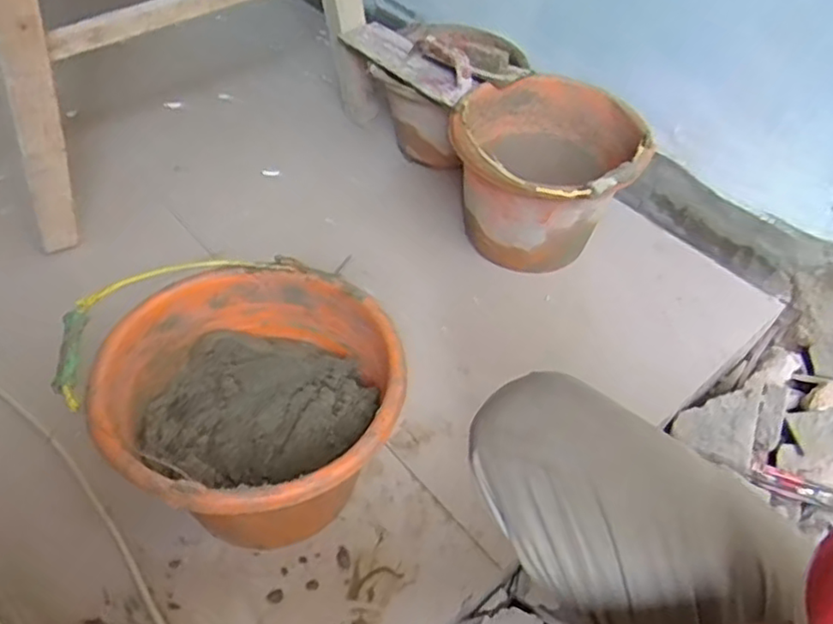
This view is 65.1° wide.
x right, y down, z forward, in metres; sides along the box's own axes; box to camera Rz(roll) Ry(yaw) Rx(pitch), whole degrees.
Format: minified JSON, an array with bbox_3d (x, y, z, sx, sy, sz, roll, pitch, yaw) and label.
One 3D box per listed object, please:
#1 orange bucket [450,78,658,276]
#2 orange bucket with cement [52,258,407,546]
[{"bbox_3d":[0.172,-0.178,0.945,0.255,0.223,0.293,16,49,10],"label":"orange bucket"},{"bbox_3d":[-0.162,0.107,0.659,0.288,0.198,0.255,37,55,25],"label":"orange bucket with cement"}]

